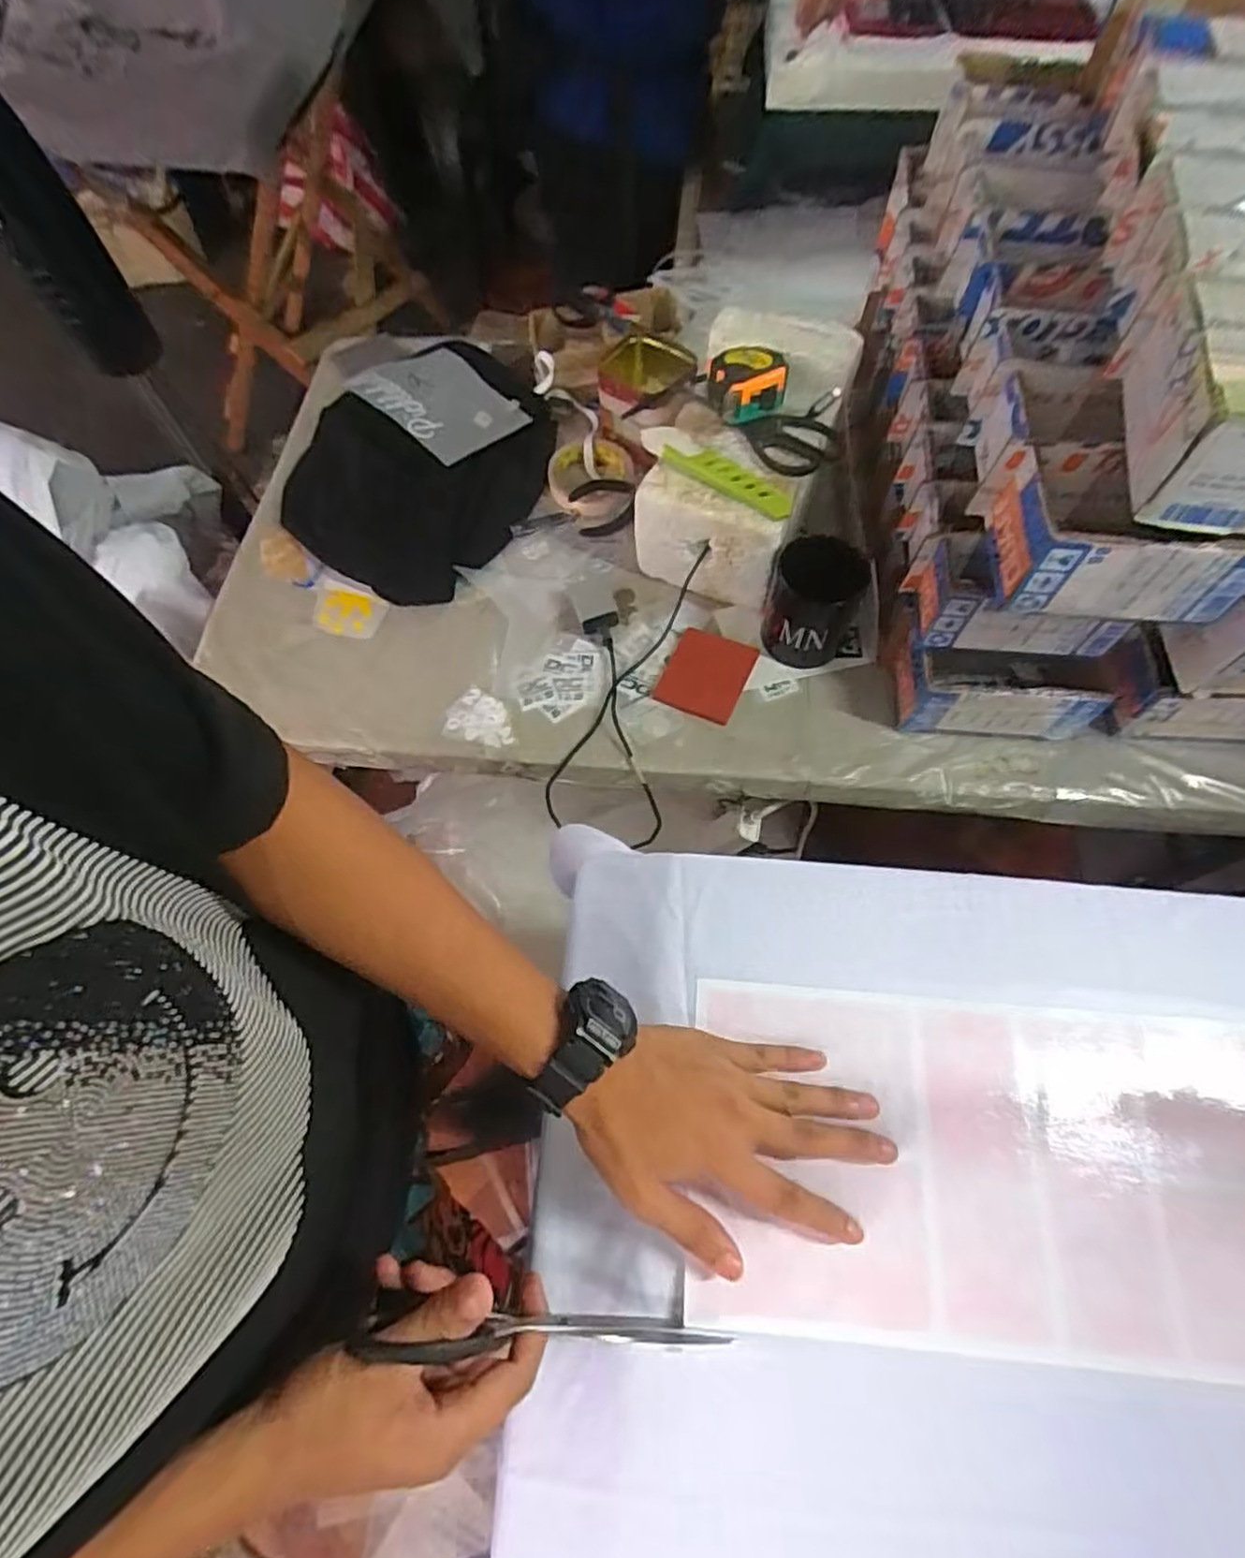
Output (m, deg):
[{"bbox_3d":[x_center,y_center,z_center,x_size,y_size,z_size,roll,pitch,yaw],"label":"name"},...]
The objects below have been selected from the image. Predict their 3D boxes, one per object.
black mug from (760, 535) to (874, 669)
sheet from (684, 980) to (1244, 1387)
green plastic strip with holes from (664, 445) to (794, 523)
[{"bbox_3d":[0.174,-0.163,0.658,0.080,0.108,0.074,0,65,0],"label":"black mug"},{"bbox_3d":[0.230,0.216,0.393,0.369,0.005,0.171,4,64,3],"label":"sheet"},{"bbox_3d":[0.096,-0.275,0.646,0.129,0.019,0.025,33,70,15],"label":"green plastic strip with holes"}]

